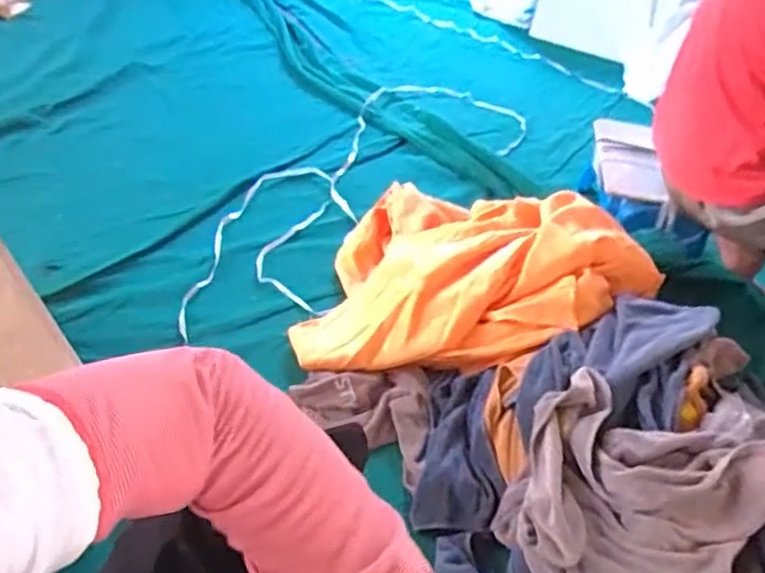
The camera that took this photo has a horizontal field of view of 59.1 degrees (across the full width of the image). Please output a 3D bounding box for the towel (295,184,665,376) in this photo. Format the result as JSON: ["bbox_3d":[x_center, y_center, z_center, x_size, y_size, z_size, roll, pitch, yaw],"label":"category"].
[{"bbox_3d":[0.160,-0.039,1.159,0.585,0.196,0.412,4,42,-1],"label":"towel"}]

